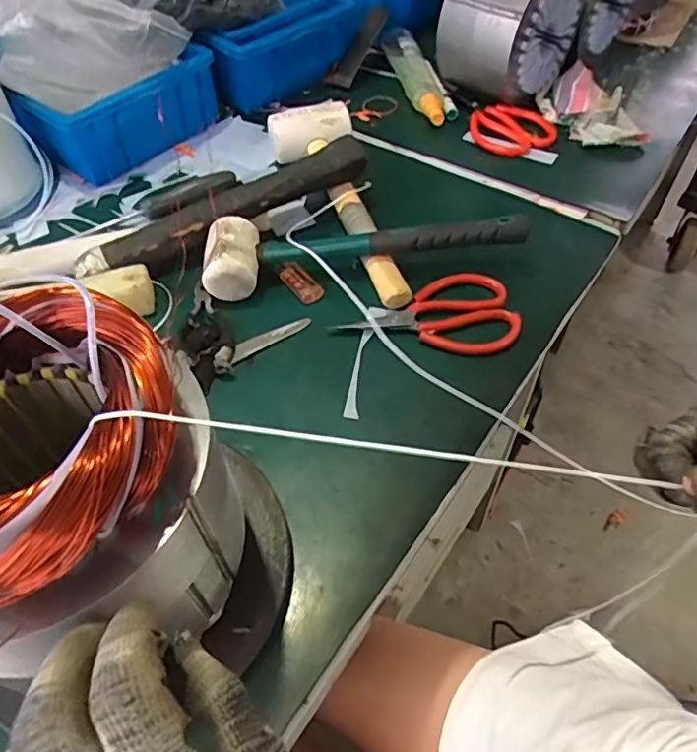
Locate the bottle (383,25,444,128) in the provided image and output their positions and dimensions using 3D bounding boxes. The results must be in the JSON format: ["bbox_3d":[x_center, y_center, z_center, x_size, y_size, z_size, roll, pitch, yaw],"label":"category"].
[{"bbox_3d":[0.086,-0.393,0.744,0.047,0.039,0.235,-7,51,-5],"label":"bottle"}]

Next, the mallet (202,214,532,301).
[{"bbox_3d":[0.015,-0.118,0.530,0.291,0.049,0.071,-3,51,-2],"label":"mallet"}]

